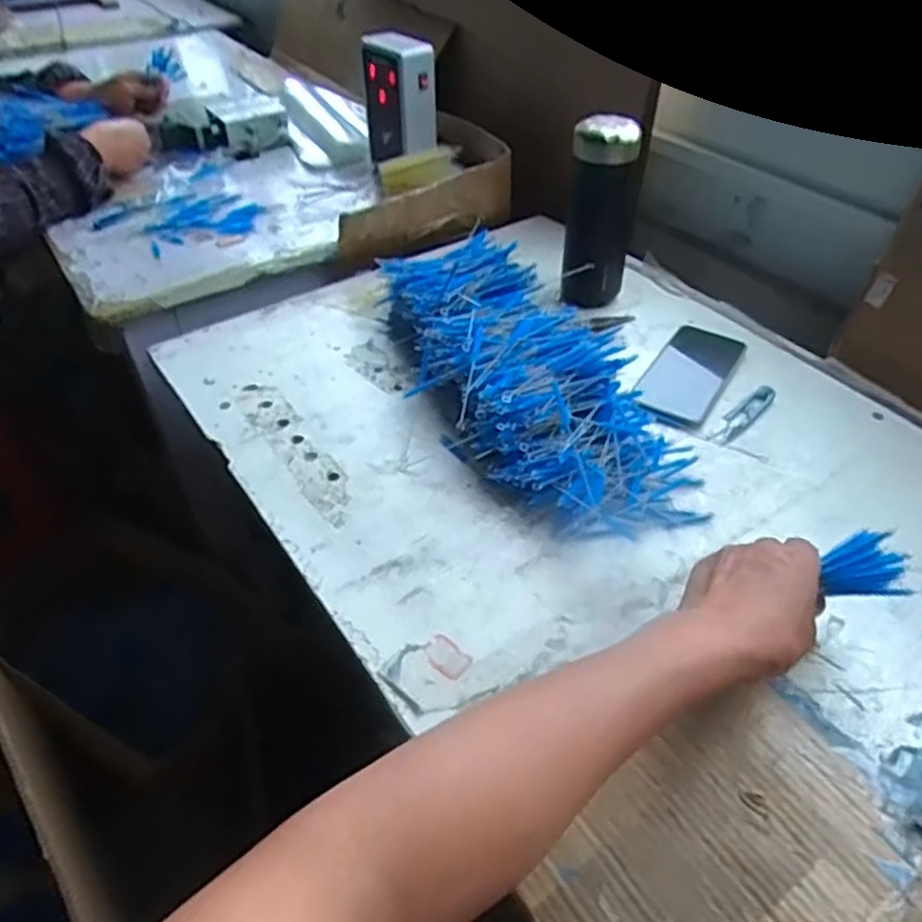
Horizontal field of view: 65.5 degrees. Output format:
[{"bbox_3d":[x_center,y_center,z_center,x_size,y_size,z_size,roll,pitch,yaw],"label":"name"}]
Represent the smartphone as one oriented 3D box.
[{"bbox_3d":[0.243,-0.095,0.765,0.078,0.013,0.184,22,46,23],"label":"smartphone"}]

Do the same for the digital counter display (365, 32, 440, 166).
[{"bbox_3d":[-0.091,-0.528,1.056,0.077,0.158,0.101,-22,47,-21],"label":"digital counter display"}]

